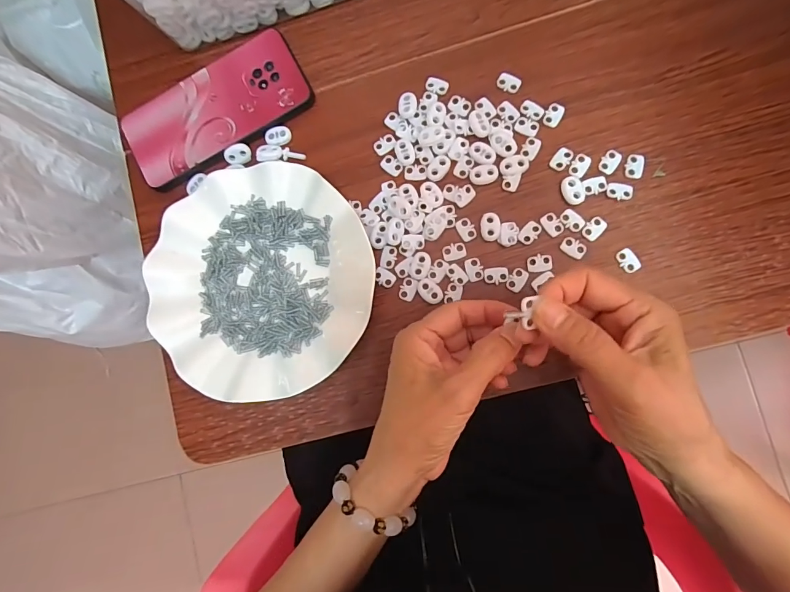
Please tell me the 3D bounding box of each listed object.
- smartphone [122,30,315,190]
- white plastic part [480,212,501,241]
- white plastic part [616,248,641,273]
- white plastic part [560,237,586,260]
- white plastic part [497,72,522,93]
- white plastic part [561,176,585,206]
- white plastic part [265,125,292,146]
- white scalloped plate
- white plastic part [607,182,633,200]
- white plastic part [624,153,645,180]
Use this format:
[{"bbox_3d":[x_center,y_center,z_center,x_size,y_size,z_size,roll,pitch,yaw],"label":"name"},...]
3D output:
[{"bbox_3d":[-0.157,-0.163,0.347,0.162,0.014,0.079,-29,84,4],"label":"smartphone"},{"bbox_3d":[0.077,-0.055,0.316,0.015,0.004,0.022,3,87,6],"label":"white plastic part"},{"bbox_3d":[0.180,-0.027,0.305,0.014,0.005,0.019,-22,85,5],"label":"white plastic part"},{"bbox_3d":[0.140,-0.038,0.308,0.019,0.004,0.014,35,91,7],"label":"white plastic part"},{"bbox_3d":[0.094,-0.176,0.324,0.019,0.004,0.015,21,89,7],"label":"white plastic part"},{"bbox_3d":[0.140,-0.083,0.311,0.016,0.004,0.023,-12,86,6],"label":"white plastic part"},{"bbox_3d":[-0.101,-0.139,0.342,0.021,0.006,0.016,-22,85,5],"label":"white plastic part"},{"bbox_3d":[-0.108,-0.013,0.323,0.178,0.025,0.180,0,87,6],"label":"white scalloped plate"},{"bbox_3d":[0.176,-0.082,0.308,0.019,0.004,0.013,10,88,7],"label":"white plastic part"},{"bbox_3d":[0.188,-0.102,0.309,0.014,0.004,0.020,5,87,7],"label":"white plastic part"}]

